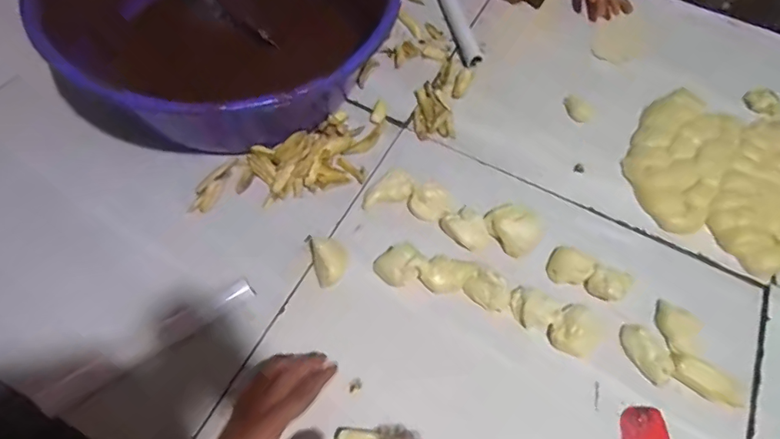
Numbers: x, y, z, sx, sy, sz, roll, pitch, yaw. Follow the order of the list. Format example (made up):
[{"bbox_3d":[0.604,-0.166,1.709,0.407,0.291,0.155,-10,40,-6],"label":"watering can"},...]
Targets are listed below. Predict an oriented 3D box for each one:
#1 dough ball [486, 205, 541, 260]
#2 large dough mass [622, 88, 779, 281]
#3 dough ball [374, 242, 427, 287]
[{"bbox_3d":[0.148,0.010,0.586,0.054,0.038,0.069,-37,69,-23],"label":"dough ball"},{"bbox_3d":[0.450,-0.073,0.644,0.236,0.030,0.252,27,61,11],"label":"large dough mass"},{"bbox_3d":[0.014,0.048,0.554,0.048,0.033,0.053,41,65,18],"label":"dough ball"}]

